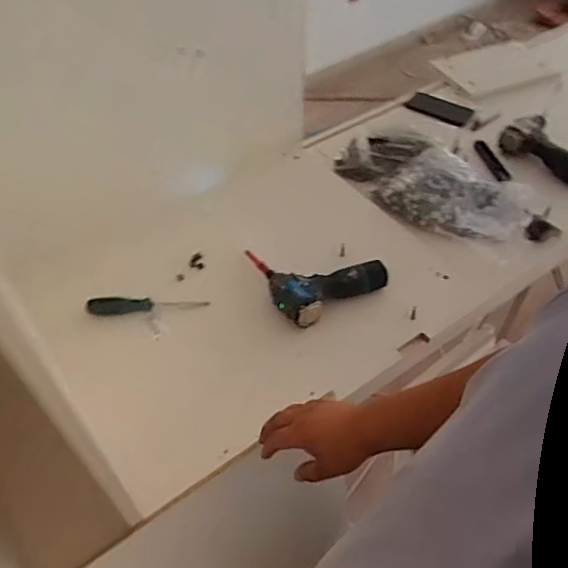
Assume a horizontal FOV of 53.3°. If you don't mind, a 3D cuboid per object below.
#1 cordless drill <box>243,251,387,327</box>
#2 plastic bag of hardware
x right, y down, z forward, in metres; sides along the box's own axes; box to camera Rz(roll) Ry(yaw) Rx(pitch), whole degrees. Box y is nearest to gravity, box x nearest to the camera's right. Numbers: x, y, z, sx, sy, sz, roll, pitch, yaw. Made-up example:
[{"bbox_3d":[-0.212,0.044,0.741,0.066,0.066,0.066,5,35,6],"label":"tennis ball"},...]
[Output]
[{"bbox_3d":[0.058,-0.034,1.050,0.202,0.053,0.193,-23,53,-17],"label":"cordless drill"},{"bbox_3d":[0.331,-0.227,1.268,0.254,0.066,0.442,-36,58,-26],"label":"plastic bag of hardware"}]

